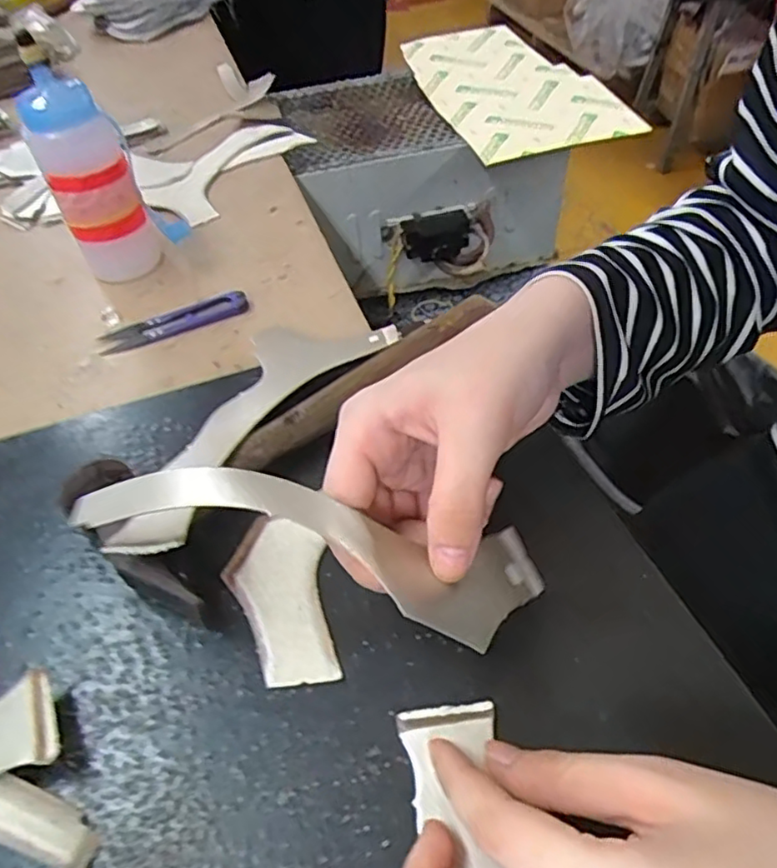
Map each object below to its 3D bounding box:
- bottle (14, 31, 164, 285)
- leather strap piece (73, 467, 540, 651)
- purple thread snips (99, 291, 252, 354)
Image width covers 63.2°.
[{"bbox_3d":[-0.212,-0.185,0.451,0.056,0.133,0.065,-25,52,-17],"label":"bottle"},{"bbox_3d":[-0.026,0.037,0.233,0.172,0.035,0.055,17,52,-4],"label":"leather strap piece"},{"bbox_3d":[-0.149,-0.080,0.439,0.101,0.008,0.022,-19,50,-12],"label":"purple thread snips"}]

